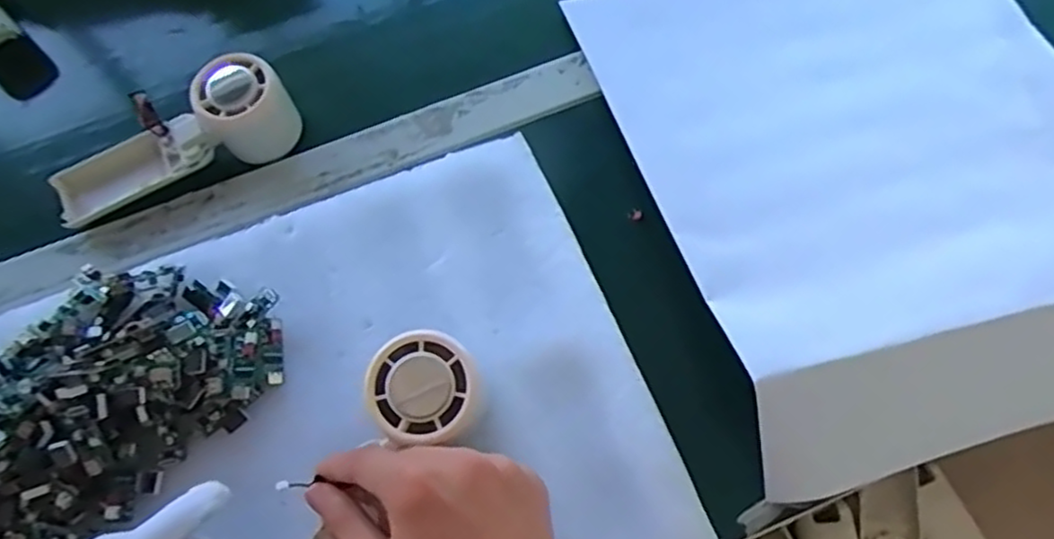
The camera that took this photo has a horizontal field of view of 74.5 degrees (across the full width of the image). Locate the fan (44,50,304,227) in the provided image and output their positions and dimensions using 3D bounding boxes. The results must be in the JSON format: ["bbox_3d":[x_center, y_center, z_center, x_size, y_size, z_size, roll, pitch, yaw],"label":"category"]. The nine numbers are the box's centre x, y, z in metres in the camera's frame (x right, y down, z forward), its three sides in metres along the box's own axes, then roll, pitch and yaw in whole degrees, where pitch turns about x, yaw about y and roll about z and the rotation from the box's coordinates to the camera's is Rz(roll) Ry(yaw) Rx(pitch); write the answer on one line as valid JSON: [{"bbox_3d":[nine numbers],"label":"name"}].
[{"bbox_3d":[-0.238,-0.088,0.479,0.170,0.071,0.062,-26,67,5],"label":"fan"}]

